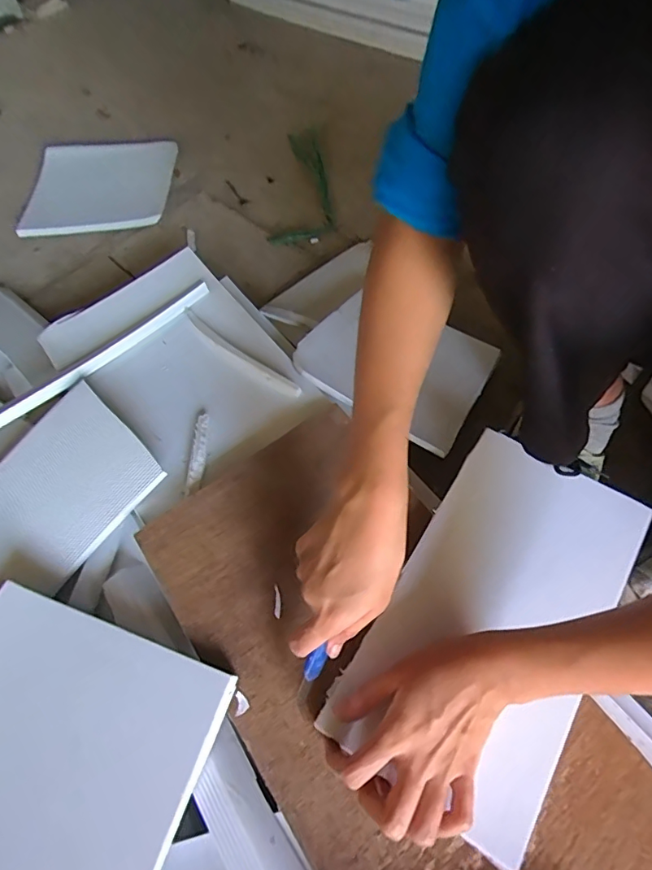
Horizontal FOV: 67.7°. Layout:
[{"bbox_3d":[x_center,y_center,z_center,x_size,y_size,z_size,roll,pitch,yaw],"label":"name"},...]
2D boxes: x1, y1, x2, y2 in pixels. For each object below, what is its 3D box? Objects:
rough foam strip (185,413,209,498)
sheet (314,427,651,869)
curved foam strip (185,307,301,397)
[{"bbox_3d":[-0.127,0.016,0.481,0.016,0.007,0.091,-1,61,3],"label":"rough foam strip"},{"bbox_3d":[0.133,0.135,0.381,0.150,0.011,0.280,30,67,17],"label":"sheet"},{"bbox_3d":[-0.100,-0.091,0.539,0.183,0.014,0.020,37,70,21],"label":"curved foam strip"}]

